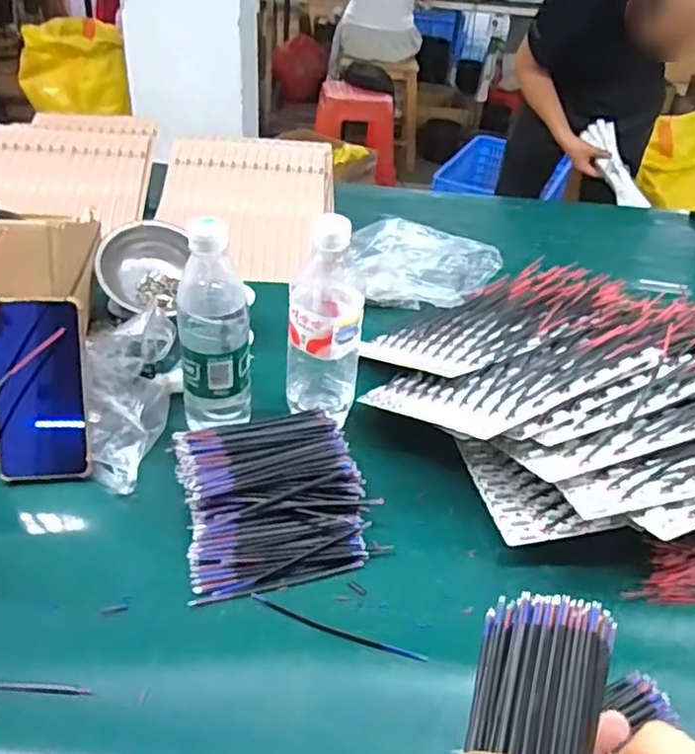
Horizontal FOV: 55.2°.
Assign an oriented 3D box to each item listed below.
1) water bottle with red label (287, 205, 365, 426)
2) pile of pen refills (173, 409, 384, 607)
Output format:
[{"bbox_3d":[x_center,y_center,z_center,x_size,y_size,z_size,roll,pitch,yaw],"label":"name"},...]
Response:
[{"bbox_3d":[-0.022,-0.052,0.647,0.072,0.213,0.064,6,38,1],"label":"water bottle with red label"},{"bbox_3d":[-0.063,0.102,0.587,0.158,0.056,0.149,-8,40,-16],"label":"pile of pen refills"}]

